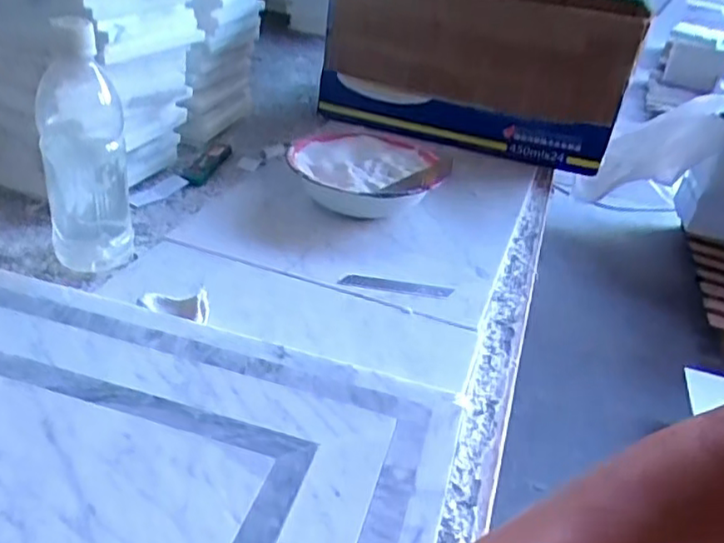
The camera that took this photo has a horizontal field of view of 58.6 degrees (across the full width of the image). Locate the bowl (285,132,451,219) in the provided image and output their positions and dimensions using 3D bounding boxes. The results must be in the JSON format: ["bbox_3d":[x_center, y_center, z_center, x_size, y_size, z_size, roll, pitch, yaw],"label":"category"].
[{"bbox_3d":[0.008,-0.111,0.738,0.165,0.052,0.174,6,33,-4],"label":"bowl"}]

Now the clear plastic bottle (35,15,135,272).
[{"bbox_3d":[-0.236,-0.106,0.542,0.063,0.209,0.072,-10,37,-25],"label":"clear plastic bottle"}]

